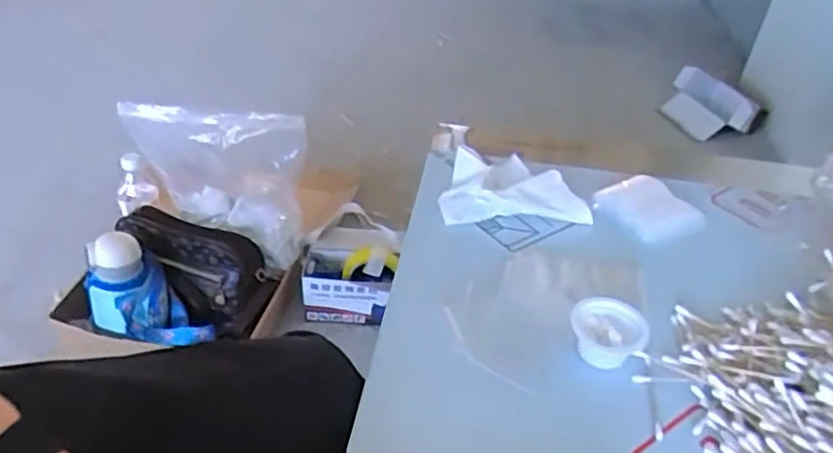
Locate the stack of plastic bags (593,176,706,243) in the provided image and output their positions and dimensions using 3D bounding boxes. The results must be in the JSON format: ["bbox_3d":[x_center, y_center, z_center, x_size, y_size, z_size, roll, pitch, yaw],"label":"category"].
[{"bbox_3d":[0.222,-0.018,0.625,0.086,0.014,0.080,-19,43,-28],"label":"stack of plastic bags"}]

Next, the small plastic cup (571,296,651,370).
[{"bbox_3d":[0.139,0.077,0.475,0.052,0.025,0.047,25,43,26],"label":"small plastic cup"}]

